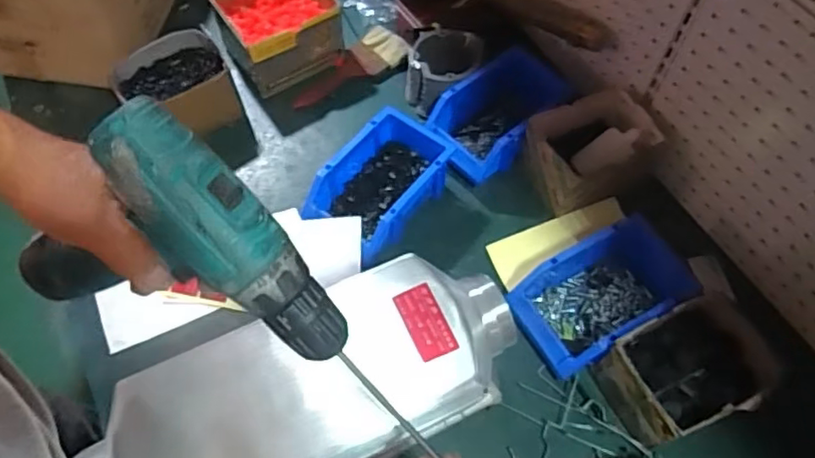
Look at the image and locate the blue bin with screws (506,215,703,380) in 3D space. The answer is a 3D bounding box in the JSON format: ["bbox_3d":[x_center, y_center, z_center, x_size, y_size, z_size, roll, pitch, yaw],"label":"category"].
[{"bbox_3d":[0.232,0.070,0.690,0.211,0.072,0.117,-26,65,-13],"label":"blue bin with screws"}]

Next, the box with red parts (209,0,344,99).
[{"bbox_3d":[-0.190,-0.297,0.889,0.161,0.103,0.142,-29,64,-16],"label":"box with red parts"}]

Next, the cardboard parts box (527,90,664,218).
[{"bbox_3d":[0.237,-0.100,0.770,0.146,0.081,0.105,-19,62,-11],"label":"cardboard parts box"}]

